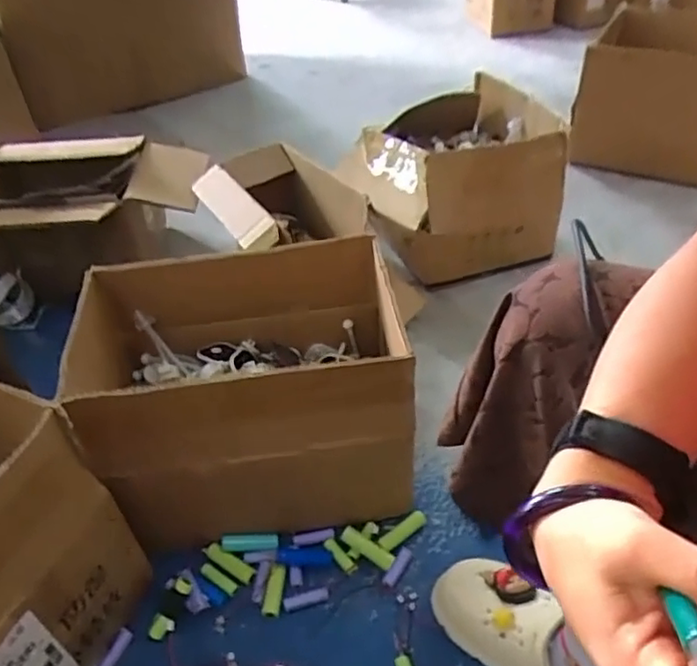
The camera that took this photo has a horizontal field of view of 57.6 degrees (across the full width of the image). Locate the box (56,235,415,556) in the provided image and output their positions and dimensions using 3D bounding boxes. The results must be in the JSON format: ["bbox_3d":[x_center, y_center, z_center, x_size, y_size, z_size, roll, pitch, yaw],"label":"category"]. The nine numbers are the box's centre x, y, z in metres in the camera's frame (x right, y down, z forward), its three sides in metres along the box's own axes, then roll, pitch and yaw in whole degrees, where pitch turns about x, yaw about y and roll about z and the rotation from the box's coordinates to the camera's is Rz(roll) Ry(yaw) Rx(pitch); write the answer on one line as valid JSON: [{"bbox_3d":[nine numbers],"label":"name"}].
[{"bbox_3d":[-0.125,0.076,0.762,0.378,0.273,0.231,-10,42,-6],"label":"box"}]

